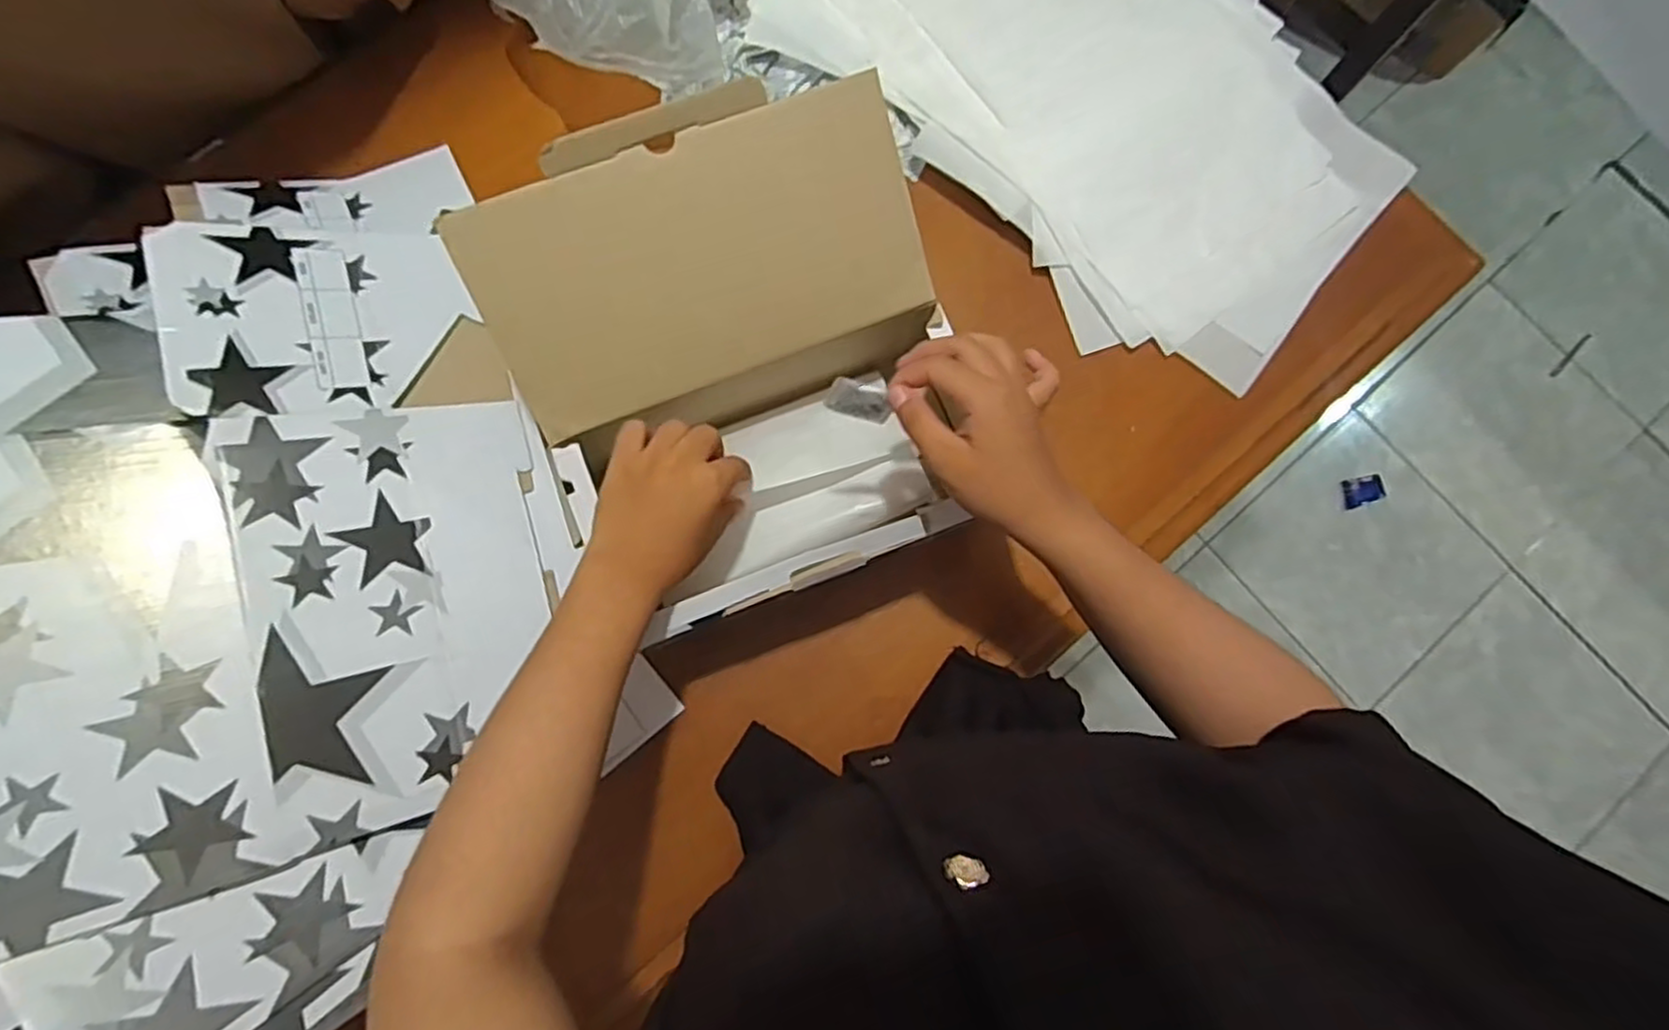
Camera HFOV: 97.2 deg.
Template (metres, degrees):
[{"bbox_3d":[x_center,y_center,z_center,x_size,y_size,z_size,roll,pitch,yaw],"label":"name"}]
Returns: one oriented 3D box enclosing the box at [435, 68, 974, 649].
[{"bbox_3d":[-0.056,-0.091,0.484,0.269,0.165,0.267,-21,81,-5],"label":"box"}]

